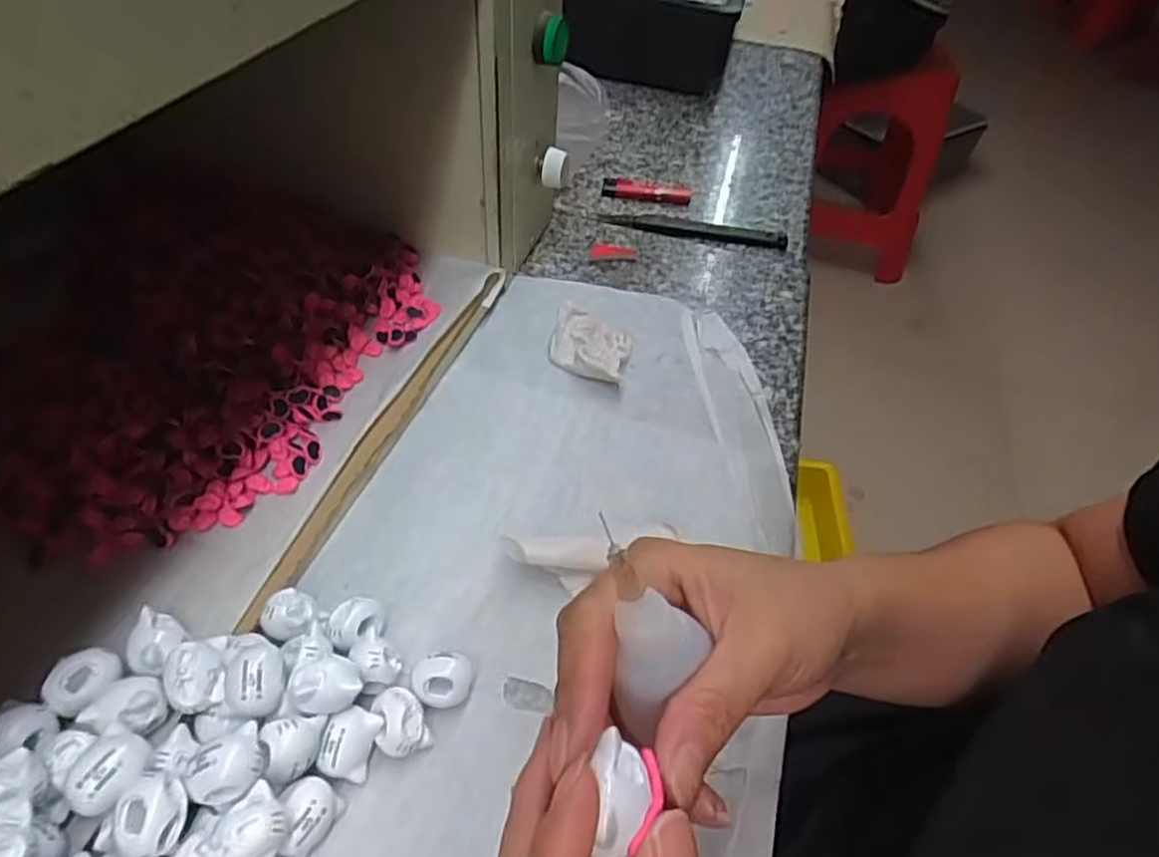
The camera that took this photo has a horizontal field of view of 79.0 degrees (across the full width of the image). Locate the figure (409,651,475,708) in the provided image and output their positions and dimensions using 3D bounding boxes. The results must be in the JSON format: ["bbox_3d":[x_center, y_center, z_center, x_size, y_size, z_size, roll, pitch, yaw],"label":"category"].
[{"bbox_3d":[-0.057,0.106,0.293,0.024,0.019,0.019,-5,49,-11],"label":"figure"}]

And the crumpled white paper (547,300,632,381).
[{"bbox_3d":[0.007,-0.055,0.443,0.051,0.016,0.047,17,48,9],"label":"crumpled white paper"}]

